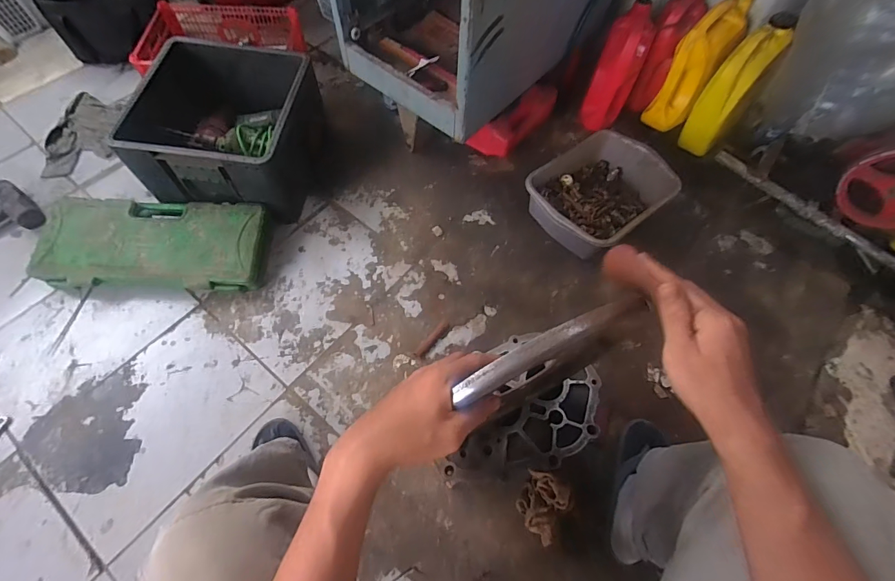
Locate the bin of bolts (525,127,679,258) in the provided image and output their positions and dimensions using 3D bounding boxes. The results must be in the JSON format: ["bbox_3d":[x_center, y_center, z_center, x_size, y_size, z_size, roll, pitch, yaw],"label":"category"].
[{"bbox_3d":[0.382,-0.241,1.049,0.350,0.124,0.269,-36,71,-18],"label":"bin of bolts"}]

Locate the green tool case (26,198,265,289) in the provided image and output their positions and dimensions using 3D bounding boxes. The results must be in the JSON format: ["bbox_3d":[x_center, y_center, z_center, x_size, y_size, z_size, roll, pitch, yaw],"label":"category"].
[{"bbox_3d":[-0.680,-0.102,0.953,0.488,0.091,0.206,1,62,-3],"label":"green tool case"}]

